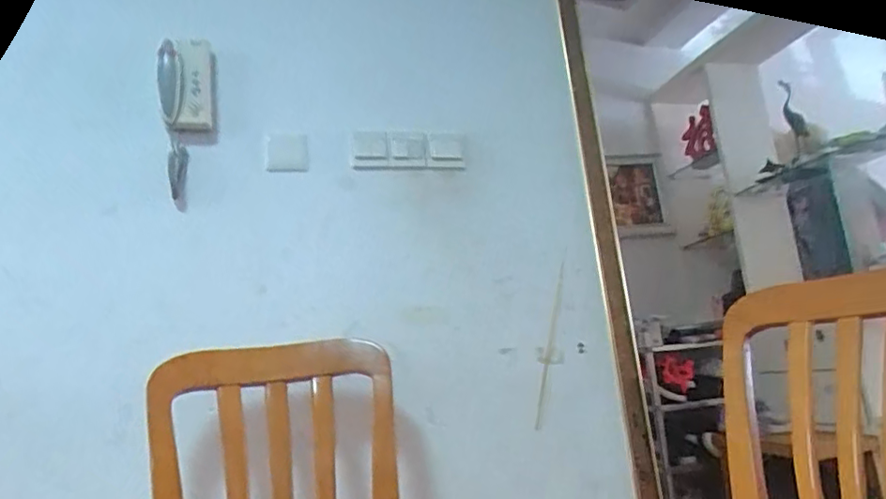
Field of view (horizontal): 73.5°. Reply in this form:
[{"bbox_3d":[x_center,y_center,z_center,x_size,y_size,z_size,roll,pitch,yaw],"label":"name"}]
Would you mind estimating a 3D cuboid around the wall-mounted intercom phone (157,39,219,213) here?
[{"bbox_3d":[-0.555,-0.288,1.307,0.113,0.375,0.077,-5,-11,-9],"label":"wall-mounted intercom phone"}]

